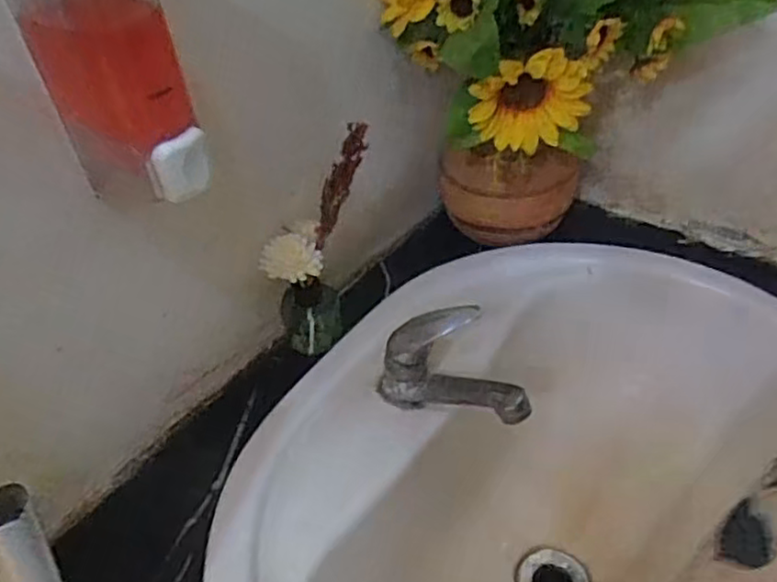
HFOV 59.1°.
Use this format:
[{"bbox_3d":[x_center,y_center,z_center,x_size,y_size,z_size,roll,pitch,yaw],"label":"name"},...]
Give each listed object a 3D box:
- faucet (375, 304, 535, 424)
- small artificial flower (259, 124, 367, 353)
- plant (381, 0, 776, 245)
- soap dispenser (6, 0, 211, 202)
[{"bbox_3d":[0.054,0.063,0.522,0.121,0.077,0.056,17,46,24],"label":"faucet"},{"bbox_3d":[-0.058,-0.033,0.561,0.049,0.179,0.097,23,49,30],"label":"small artificial flower"},{"bbox_3d":[0.136,-0.181,0.596,0.256,0.300,0.186,-9,41,-3],"label":"plant"},{"bbox_3d":[-0.141,-0.117,0.348,0.066,0.132,0.065,-19,43,-15],"label":"soap dispenser"}]

